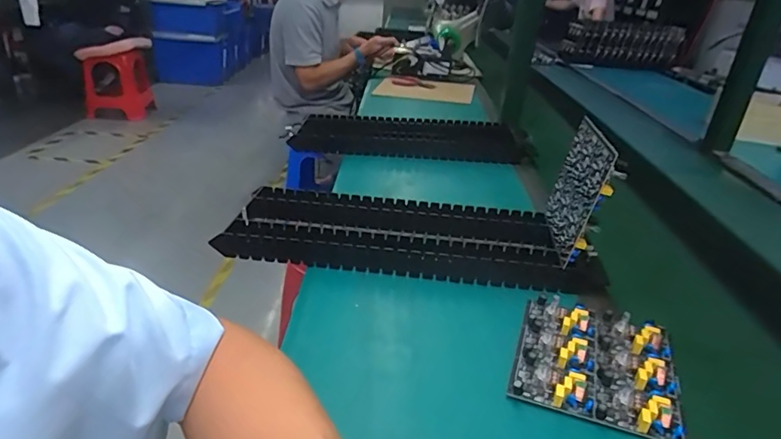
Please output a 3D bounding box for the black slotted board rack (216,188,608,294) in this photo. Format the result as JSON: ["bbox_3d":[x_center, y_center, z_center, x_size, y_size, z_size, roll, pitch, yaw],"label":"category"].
[{"bbox_3d":[0.022,0.019,0.626,0.427,0.031,0.140,6,28,6],"label":"black slotted board rack"}]

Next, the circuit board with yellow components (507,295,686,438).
[{"bbox_3d":[0.182,0.124,0.451,0.132,0.023,0.132,12,29,17],"label":"circuit board with yellow components"}]

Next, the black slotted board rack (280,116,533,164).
[{"bbox_3d":[0.039,-0.153,0.975,0.436,0.045,0.160,7,27,5],"label":"black slotted board rack"}]

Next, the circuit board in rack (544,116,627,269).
[{"bbox_3d":[0.219,-0.033,0.575,0.025,0.141,0.143,13,37,-1],"label":"circuit board in rack"}]

